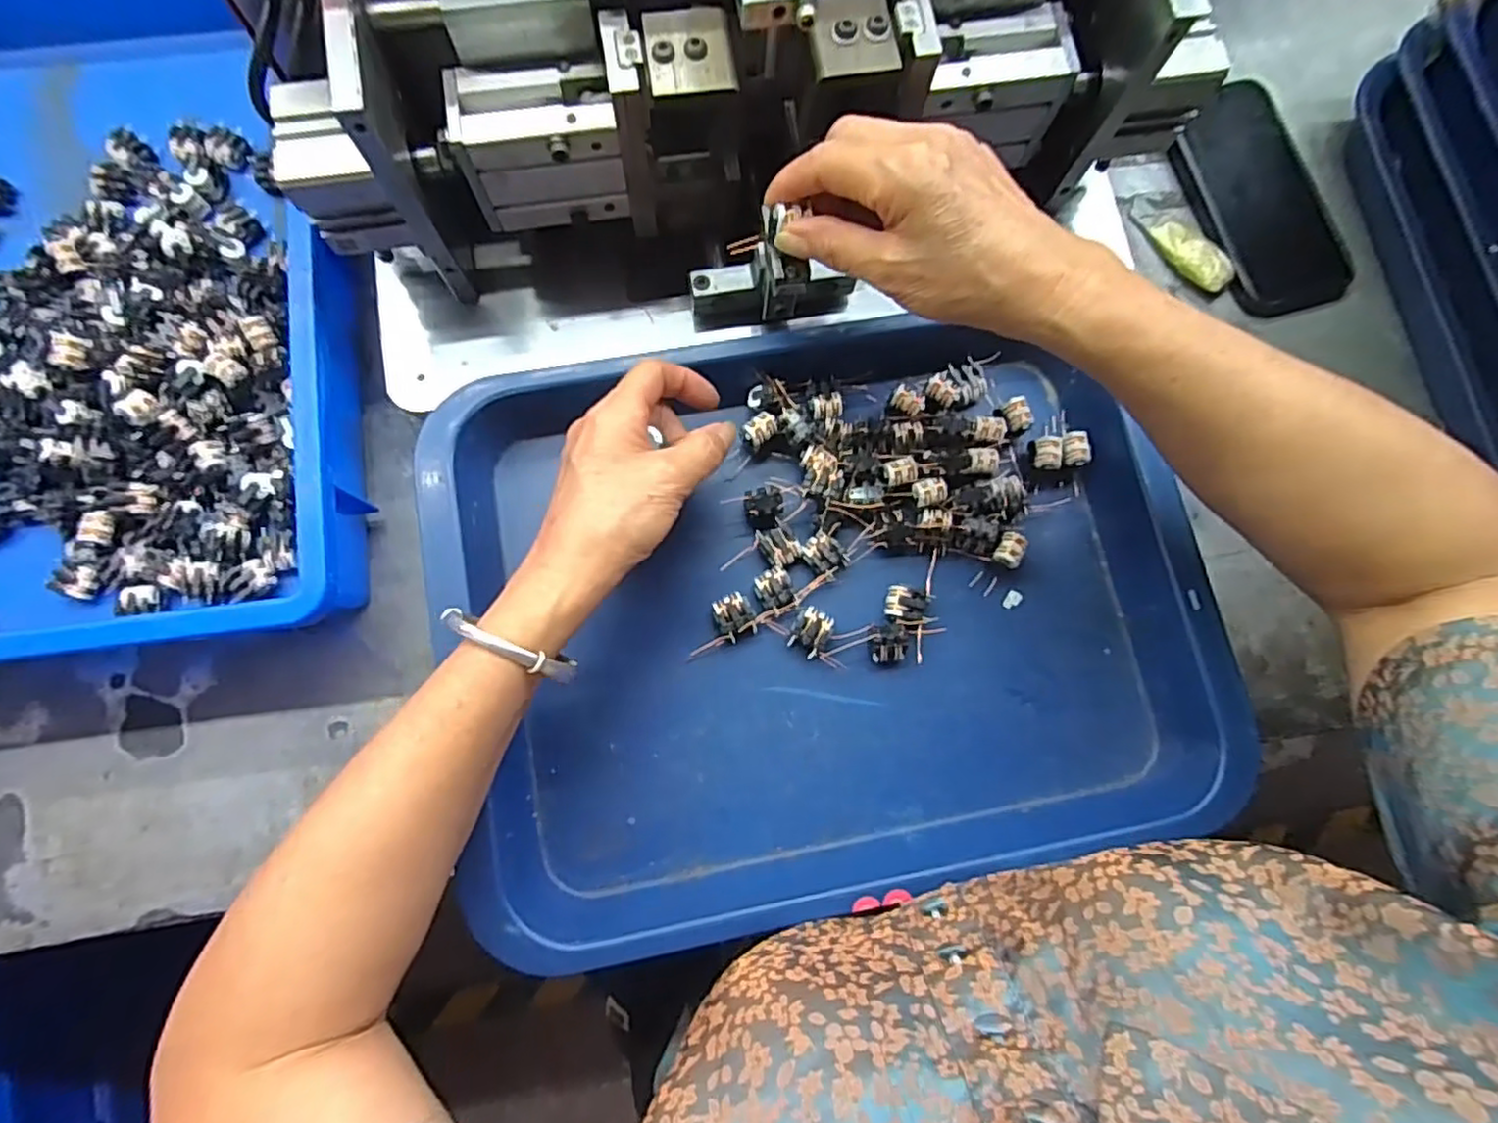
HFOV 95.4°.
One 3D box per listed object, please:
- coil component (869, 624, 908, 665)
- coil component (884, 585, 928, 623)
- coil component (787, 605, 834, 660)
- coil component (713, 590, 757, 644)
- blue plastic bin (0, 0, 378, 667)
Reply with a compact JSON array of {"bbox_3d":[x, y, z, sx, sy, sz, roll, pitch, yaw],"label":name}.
[{"bbox_3d":[0.074,0.044,0.363,0.021,0.016,0.020,-9,79,-2],"label":"coil component"},{"bbox_3d":[0.086,0.024,0.371,0.022,0.014,0.020,9,79,2],"label":"coil component"},{"bbox_3d":[0.033,0.038,0.365,0.020,0.009,0.024,31,80,6],"label":"coil component"},{"bbox_3d":[-0.007,0.029,0.364,0.020,0.009,0.024,-23,79,-4],"label":"coil component"},{"bbox_3d":[-0.366,-0.155,0.377,0.279,0.098,0.416,-7,78,-1],"label":"blue plastic bin"}]

